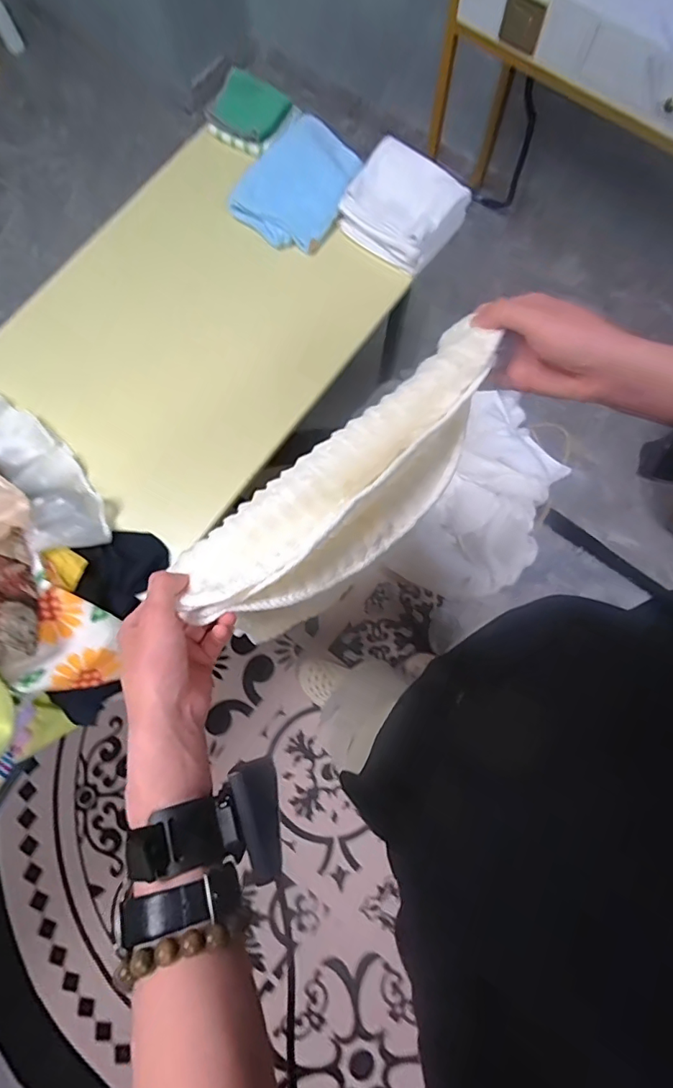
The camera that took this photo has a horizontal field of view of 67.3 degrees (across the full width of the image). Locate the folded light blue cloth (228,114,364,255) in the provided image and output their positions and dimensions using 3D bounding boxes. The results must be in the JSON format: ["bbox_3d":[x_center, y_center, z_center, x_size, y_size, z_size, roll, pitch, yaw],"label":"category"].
[{"bbox_3d":[-0.062,-0.638,0.890,0.173,0.045,0.232,31,78,8],"label":"folded light blue cloth"}]

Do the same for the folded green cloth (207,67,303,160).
[{"bbox_3d":[-0.160,-0.776,0.911,0.145,0.065,0.091,25,77,7],"label":"folded green cloth"}]

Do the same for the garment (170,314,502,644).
[{"bbox_3d":[0.014,-0.049,0.428,0.312,0.077,0.108,-43,79,-7],"label":"garment"}]

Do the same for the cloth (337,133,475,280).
[{"bbox_3d":[0.115,-0.580,0.871,0.203,0.066,0.157,33,78,8],"label":"cloth"}]

